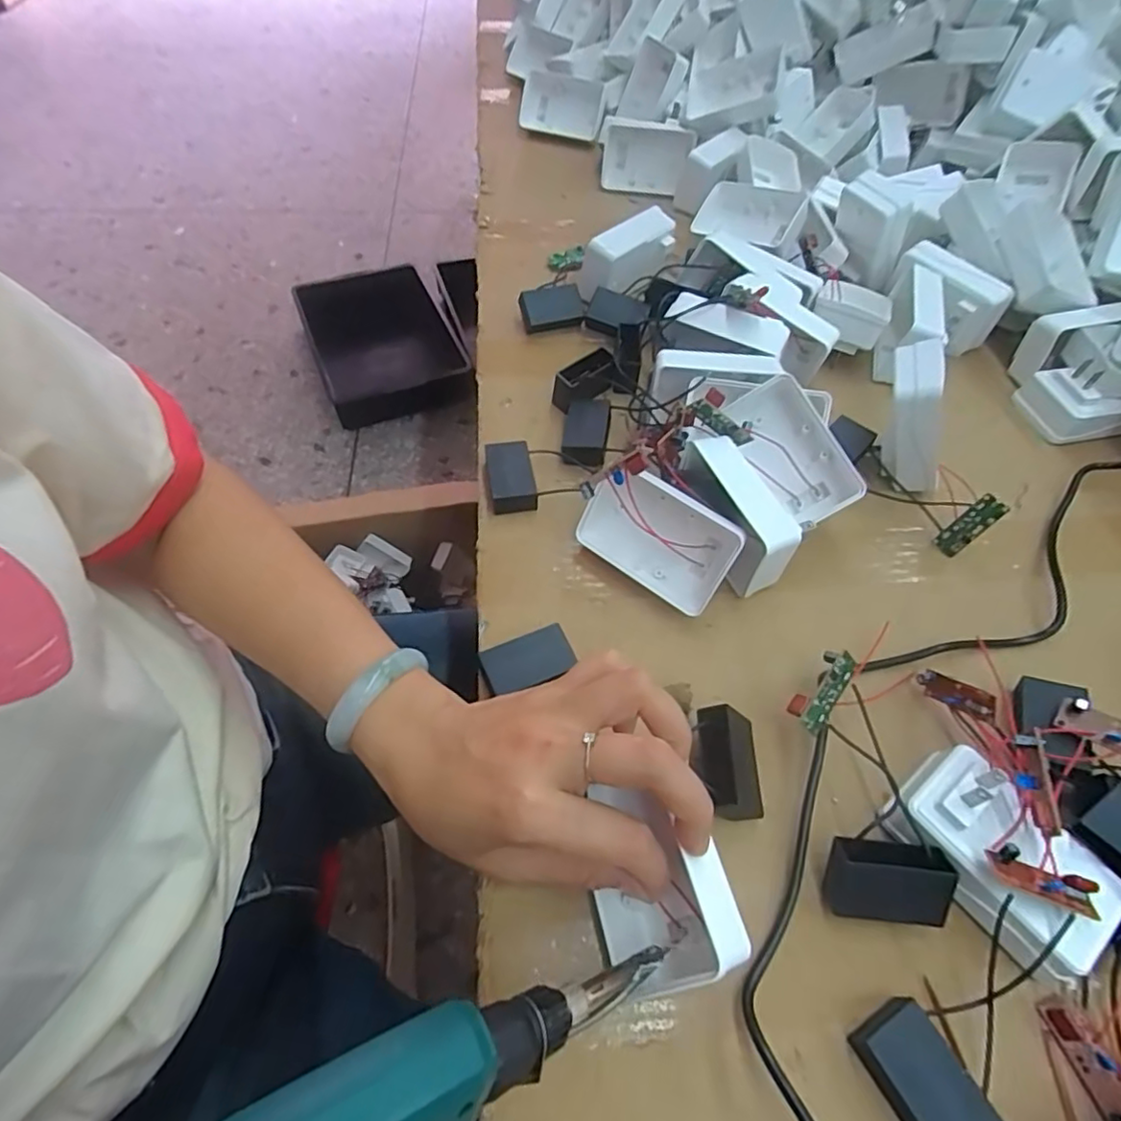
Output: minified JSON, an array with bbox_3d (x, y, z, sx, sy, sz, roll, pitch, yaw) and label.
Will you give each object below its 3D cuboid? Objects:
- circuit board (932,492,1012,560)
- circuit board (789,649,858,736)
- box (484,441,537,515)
[{"bbox_3d":[0.255,-0.021,0.386,0.016,0.044,0.004,40,41,12],"label":"circuit board"},{"bbox_3d":[0.133,0.066,0.313,0.018,0.012,0.042,44,74,-12],"label":"circuit board"},{"bbox_3d":[-0.034,-0.055,0.408,0.029,0.020,0.050,-7,57,-8],"label":"box"}]

